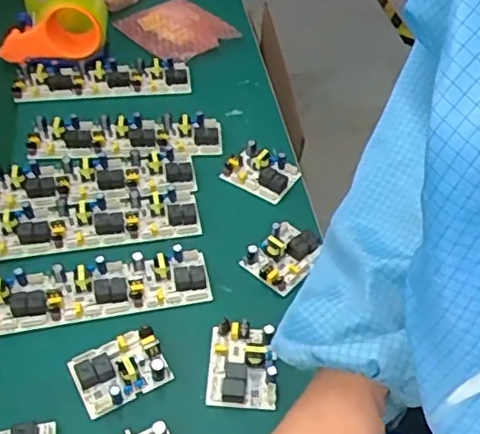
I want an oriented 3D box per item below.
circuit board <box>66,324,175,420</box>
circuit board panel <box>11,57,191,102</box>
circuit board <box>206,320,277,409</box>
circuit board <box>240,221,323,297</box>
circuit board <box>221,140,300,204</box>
[{"bbox_3d":[-0.111,0.139,0.561,0.081,0.028,0.060,-22,52,-22],"label":"circuit board"},{"bbox_3d":[-0.196,-0.202,0.867,0.242,0.015,0.073,-9,49,-7],"label":"circuit board panel"},{"bbox_3d":[0.002,0.135,0.568,0.061,0.027,0.080,3,47,-1],"label":"circuit board"},{"bbox_3d":[0.048,0.039,0.657,0.060,0.023,0.082,31,53,23],"label":"circuit board"},{"bbox_3d":[0.026,-0.060,0.744,0.084,0.026,0.064,28,51,20],"label":"circuit board"}]

